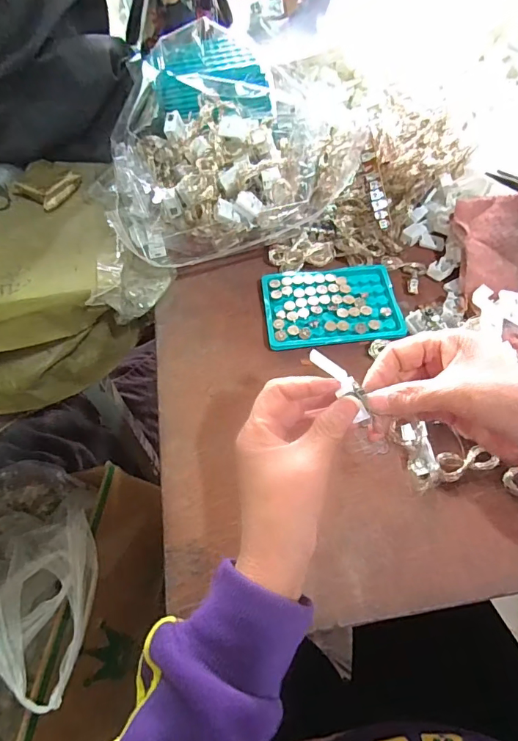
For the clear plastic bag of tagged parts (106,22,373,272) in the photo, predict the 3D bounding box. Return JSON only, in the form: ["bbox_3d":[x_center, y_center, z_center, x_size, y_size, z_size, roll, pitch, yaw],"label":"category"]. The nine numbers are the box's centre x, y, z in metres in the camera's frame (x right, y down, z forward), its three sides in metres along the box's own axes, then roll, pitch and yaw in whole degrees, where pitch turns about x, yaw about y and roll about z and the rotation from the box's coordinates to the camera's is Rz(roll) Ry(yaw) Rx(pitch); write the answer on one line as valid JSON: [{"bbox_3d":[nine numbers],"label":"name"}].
[{"bbox_3d":[-0.035,-0.237,0.482,0.250,0.112,0.194,-10,57,-3],"label":"clear plastic bag of tagged parts"}]

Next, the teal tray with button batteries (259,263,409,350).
[{"bbox_3d":[0.072,-0.067,0.447,0.129,0.008,0.095,-6,57,0],"label":"teal tray with button batteries"}]

